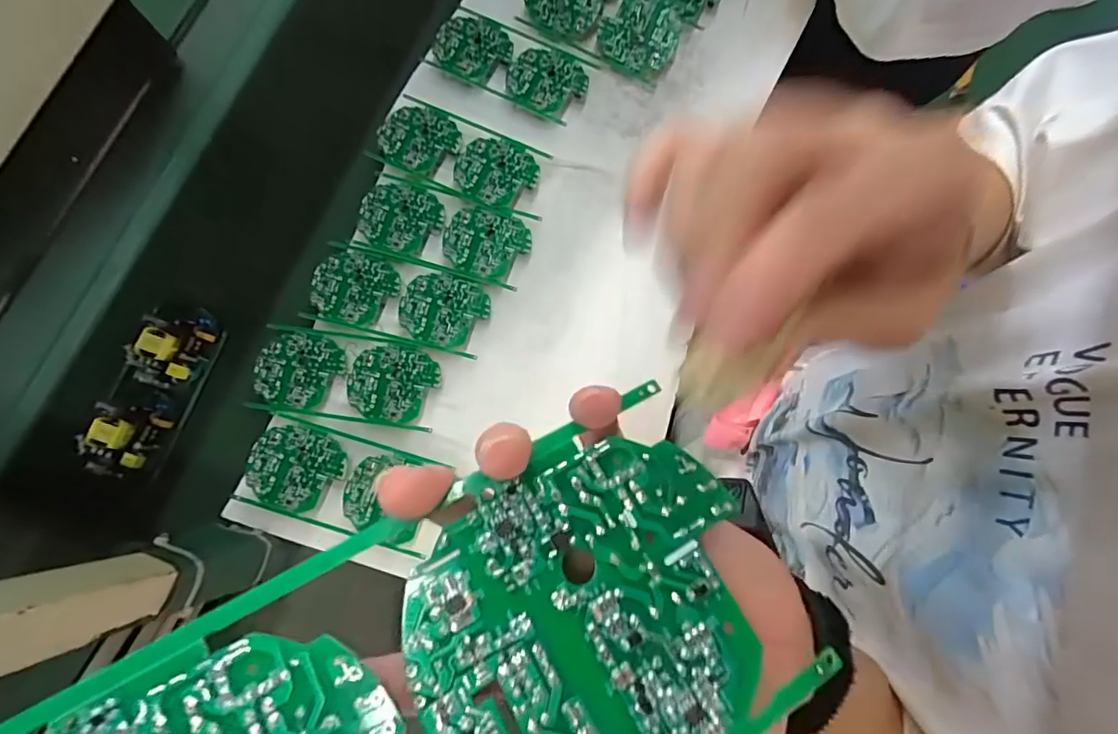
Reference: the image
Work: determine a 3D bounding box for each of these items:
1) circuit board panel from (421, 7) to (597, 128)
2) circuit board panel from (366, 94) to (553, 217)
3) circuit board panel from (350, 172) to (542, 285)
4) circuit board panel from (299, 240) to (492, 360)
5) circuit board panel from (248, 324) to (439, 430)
[{"bbox_3d":[-0.061,-0.373,0.605,0.194,0.011,0.096,27,79,5],"label":"circuit board panel"},{"bbox_3d":[-0.122,-0.255,0.582,0.198,0.008,0.096,25,79,4],"label":"circuit board panel"},{"bbox_3d":[-0.133,-0.159,0.563,0.196,0.006,0.091,17,78,3],"label":"circuit board panel"},{"bbox_3d":[-0.179,-0.076,0.548,0.197,0.005,0.091,14,78,2],"label":"circuit board panel"},{"bbox_3d":[-0.230,0.010,0.535,0.196,0.013,0.094,8,78,1],"label":"circuit board panel"}]

